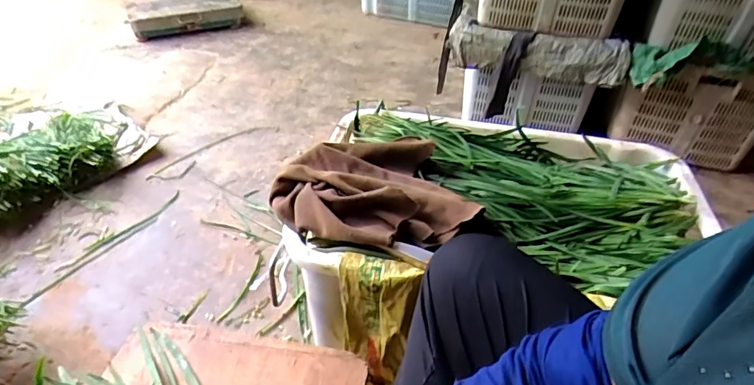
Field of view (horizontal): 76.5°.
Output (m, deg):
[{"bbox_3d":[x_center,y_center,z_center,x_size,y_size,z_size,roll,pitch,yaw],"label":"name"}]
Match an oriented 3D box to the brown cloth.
[{"bbox_3d":[-0.011,-0.006,0.773,0.301,0.062,0.241,-11,41,-18],"label":"brown cloth"}]

